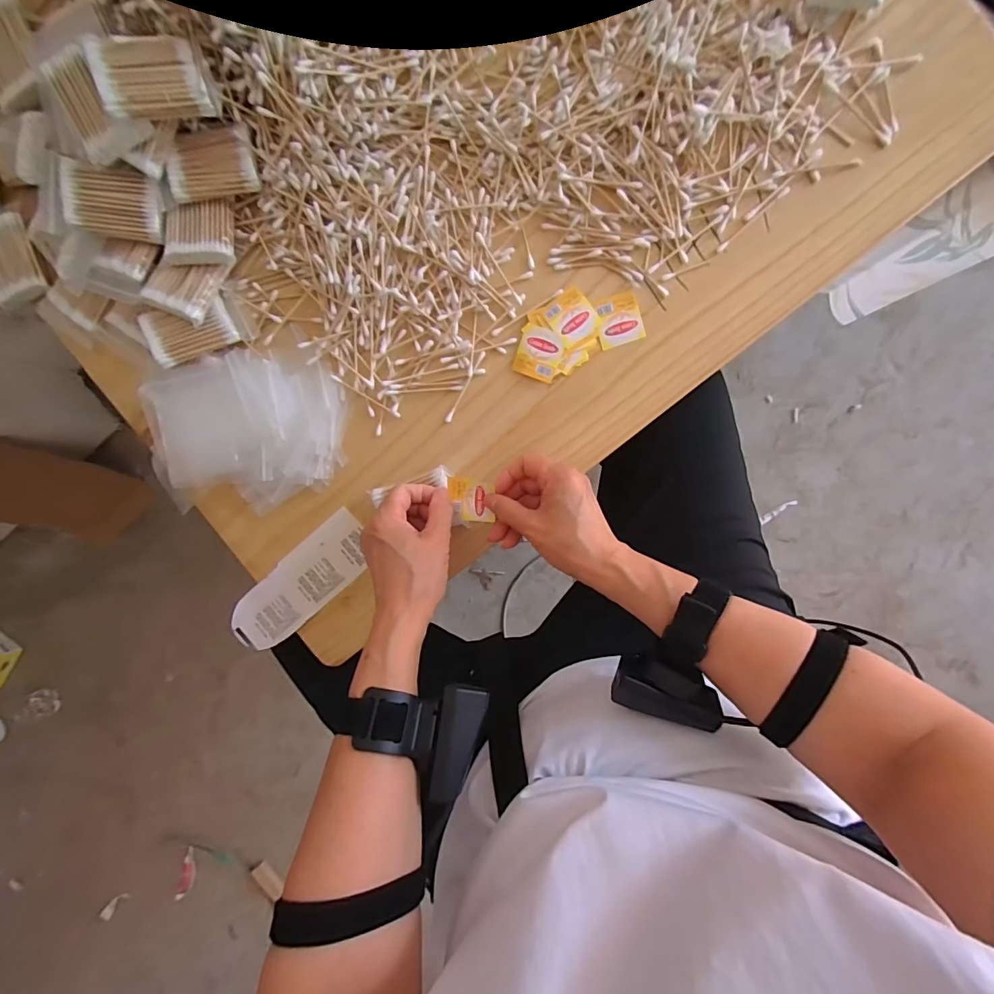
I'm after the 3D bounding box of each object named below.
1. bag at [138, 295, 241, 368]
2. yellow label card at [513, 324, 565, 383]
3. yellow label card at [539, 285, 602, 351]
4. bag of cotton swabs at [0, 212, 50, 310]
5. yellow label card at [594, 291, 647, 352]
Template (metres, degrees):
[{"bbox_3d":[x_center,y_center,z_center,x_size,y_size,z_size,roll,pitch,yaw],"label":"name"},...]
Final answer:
[{"bbox_3d":[-0.278,-0.151,0.414,0.074,0.018,0.047,-18,91,-10],"label":"bag"},{"bbox_3d":[0.038,-0.129,0.409,0.039,0.008,0.046,14,96,4],"label":"yellow label card"},{"bbox_3d":[0.066,-0.159,0.401,0.039,0.004,0.044,-34,91,8],"label":"yellow label card"},{"bbox_3d":[-0.463,-0.223,0.431,0.052,0.020,0.076,-21,93,7],"label":"bag of cotton swabs"},{"bbox_3d":[0.108,-0.157,0.402,0.038,0.004,0.043,-16,98,7],"label":"yellow label card"}]

